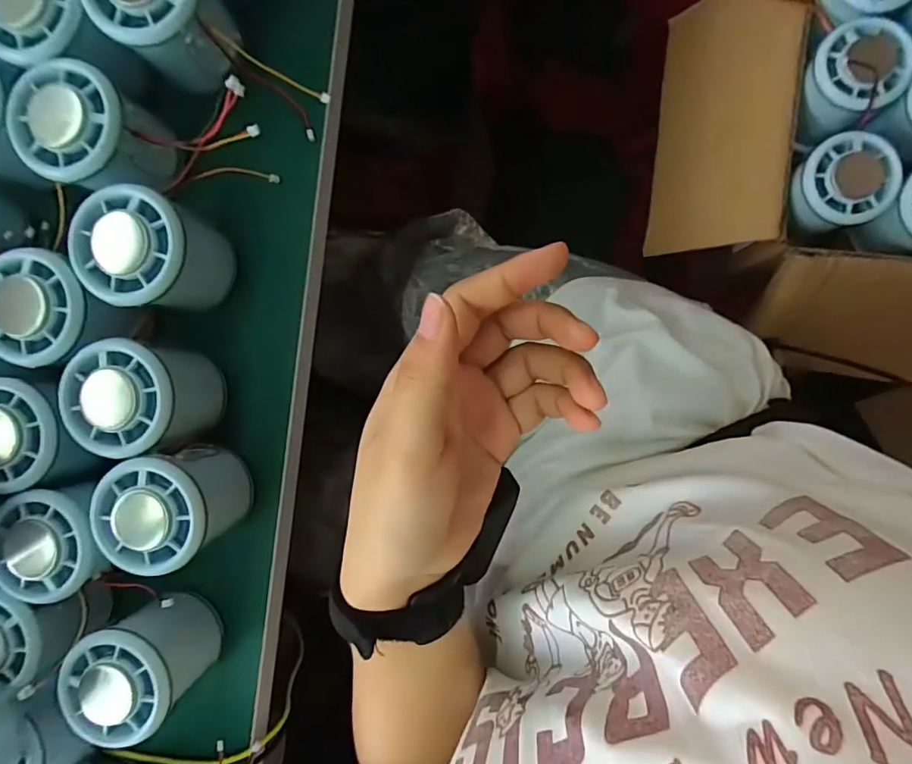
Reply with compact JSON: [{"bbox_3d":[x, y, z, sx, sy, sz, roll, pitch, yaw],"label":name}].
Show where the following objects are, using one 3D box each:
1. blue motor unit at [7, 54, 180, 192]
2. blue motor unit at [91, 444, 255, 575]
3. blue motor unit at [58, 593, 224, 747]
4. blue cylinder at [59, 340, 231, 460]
[{"bbox_3d":[-0.184,-0.125,0.265,0.056,0.051,0.054,0,92,7],"label":"blue motor unit"},{"bbox_3d":[-0.143,0.063,0.267,0.054,0.058,0.054,0,92,7],"label":"blue motor unit"},{"bbox_3d":[-0.161,0.147,0.271,0.056,0.061,0.054,0,92,7],"label":"blue motor unit"},{"bbox_3d":[-0.162,0.008,0.267,0.055,0.054,0.057,-8,91,7],"label":"blue cylinder"}]

